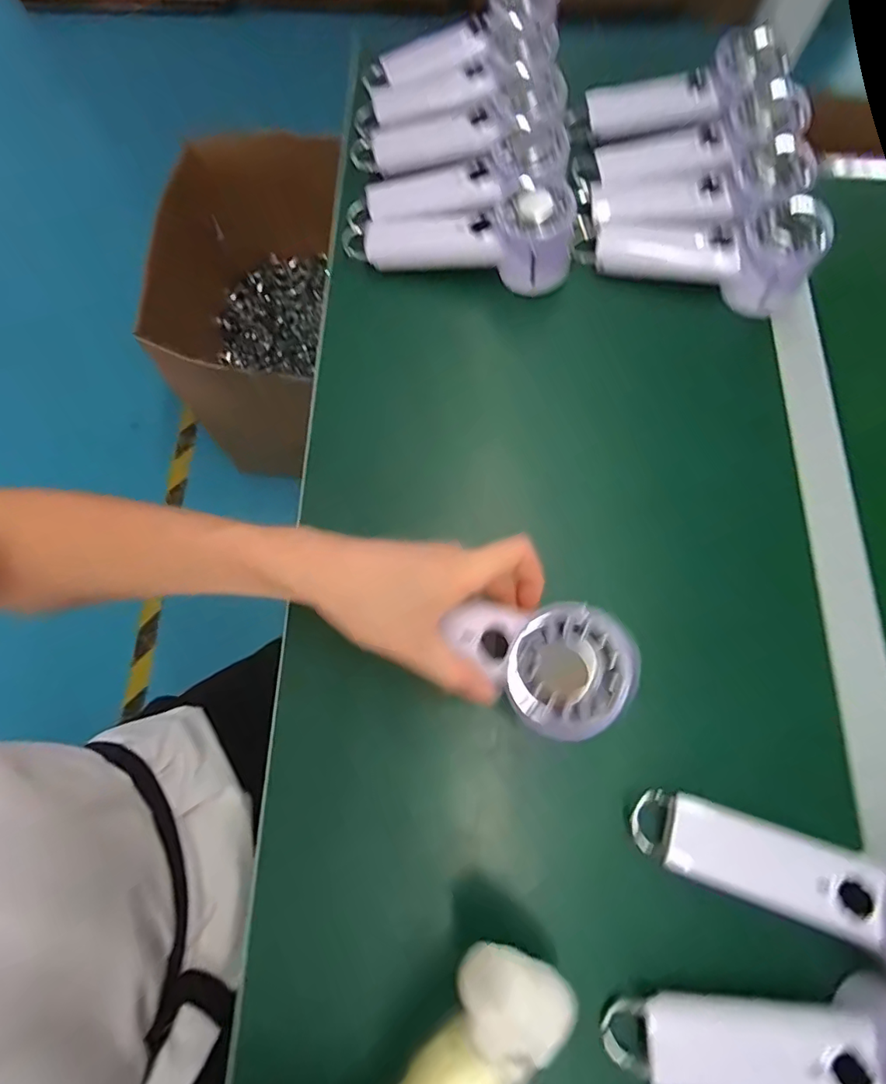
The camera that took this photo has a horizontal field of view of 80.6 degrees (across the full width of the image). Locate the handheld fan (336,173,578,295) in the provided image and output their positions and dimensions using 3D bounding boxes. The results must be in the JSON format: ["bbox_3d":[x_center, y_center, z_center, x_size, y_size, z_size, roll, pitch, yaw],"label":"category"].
[{"bbox_3d":[0.017,-0.254,0.439,0.186,0.061,0.072,-7,74,-3],"label":"handheld fan"}]

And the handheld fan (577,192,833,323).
[{"bbox_3d":[0.210,-0.247,0.436,0.183,0.064,0.059,15,74,3],"label":"handheld fan"}]

